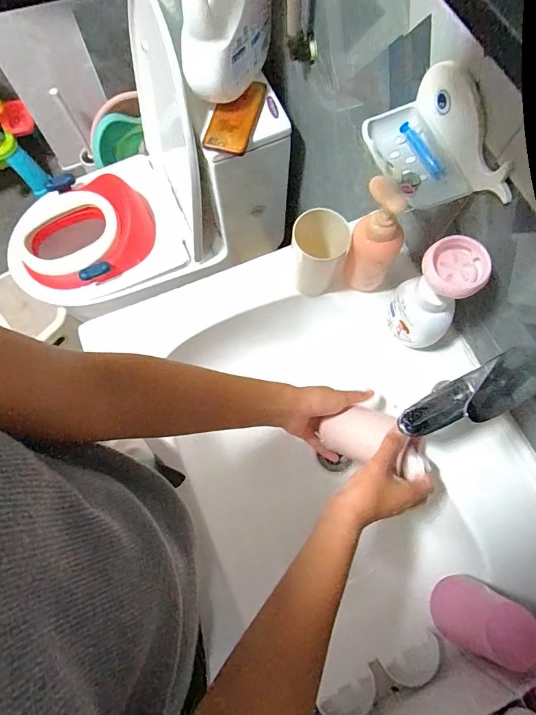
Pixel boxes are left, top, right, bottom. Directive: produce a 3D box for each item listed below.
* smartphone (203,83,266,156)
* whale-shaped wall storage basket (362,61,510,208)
[{"bbox_3d":[-0.059,-0.424,0.693,0.077,0.016,0.142,17,84,-3],"label":"smartphone"},{"bbox_3d":[0.169,-0.212,0.406,0.082,0.080,0.160,-22,74,-8],"label":"whale-shaped wall storage basket"}]

